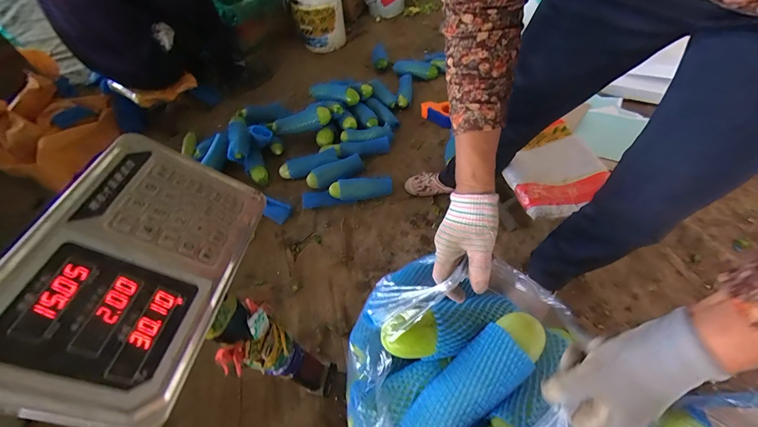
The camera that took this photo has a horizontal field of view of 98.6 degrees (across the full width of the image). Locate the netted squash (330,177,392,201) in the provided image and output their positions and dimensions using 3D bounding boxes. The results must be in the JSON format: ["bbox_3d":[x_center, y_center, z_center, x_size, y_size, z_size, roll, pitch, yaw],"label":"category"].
[{"bbox_3d":[-0.058,-0.083,1.072,0.208,0.049,0.065,-6,52,-18],"label":"netted squash"}]

